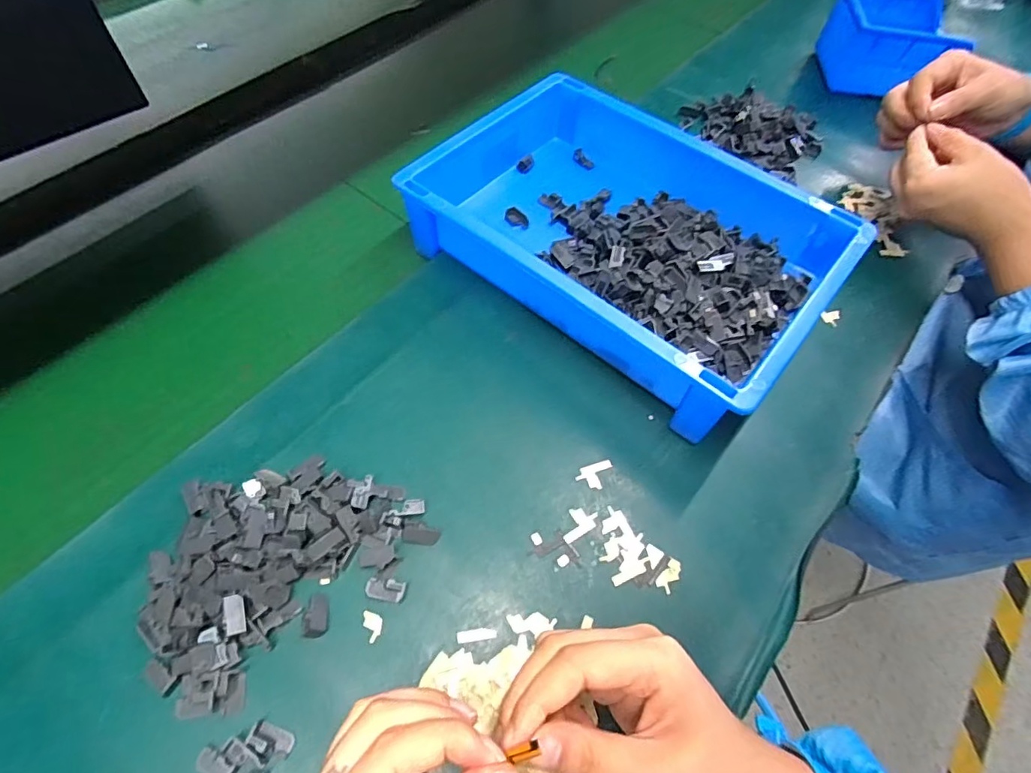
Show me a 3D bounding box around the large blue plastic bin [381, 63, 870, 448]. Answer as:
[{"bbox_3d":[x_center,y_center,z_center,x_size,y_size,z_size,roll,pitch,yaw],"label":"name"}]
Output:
[{"bbox_3d":[0.089,-0.120,0.430,0.298,0.072,0.211,37,63,19],"label":"large blue plastic bin"}]

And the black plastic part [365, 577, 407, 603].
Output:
[{"bbox_3d":[-0.076,0.118,0.309,0.022,0.007,0.011,8,58,2],"label":"black plastic part"}]

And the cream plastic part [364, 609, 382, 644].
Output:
[{"bbox_3d":[-0.081,0.136,0.302,0.010,0.004,0.017,-22,62,-16],"label":"cream plastic part"}]

